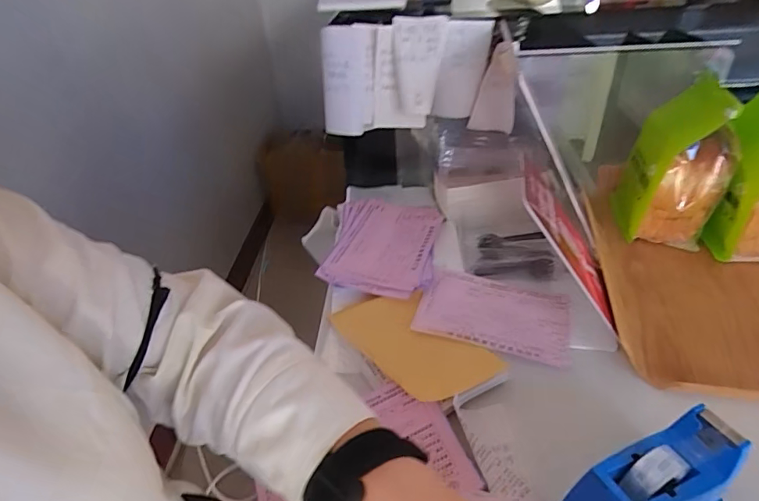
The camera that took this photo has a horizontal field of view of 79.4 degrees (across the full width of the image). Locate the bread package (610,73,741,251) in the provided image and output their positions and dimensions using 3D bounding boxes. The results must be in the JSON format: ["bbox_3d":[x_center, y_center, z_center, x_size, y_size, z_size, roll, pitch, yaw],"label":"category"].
[{"bbox_3d":[0.400,-0.121,0.624,0.110,0.203,0.117,8,39,17],"label":"bread package"}]

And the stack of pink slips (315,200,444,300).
[{"bbox_3d":[0.006,-0.011,0.658,0.149,0.035,0.200,5,39,13],"label":"stack of pink slips"}]

